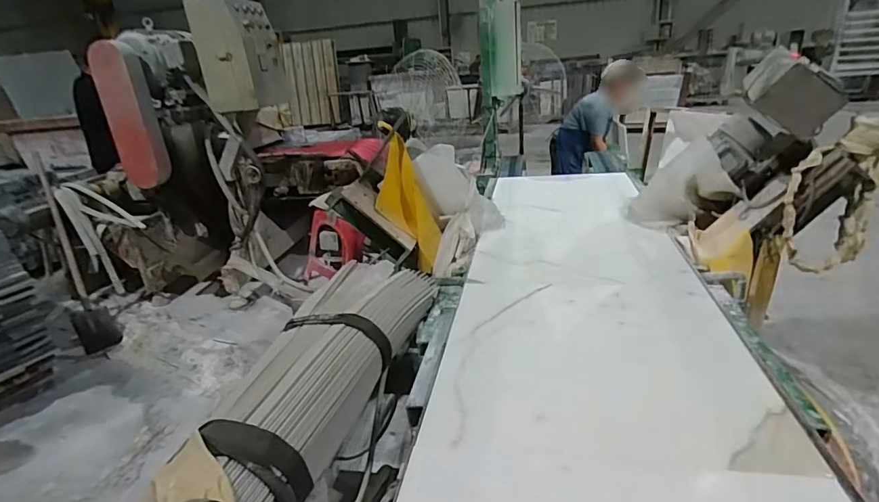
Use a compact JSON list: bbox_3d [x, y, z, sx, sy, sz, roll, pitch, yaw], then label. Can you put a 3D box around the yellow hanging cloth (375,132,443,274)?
[{"bbox_3d":[-0.121,-0.148,1.650,0.146,0.464,0.090,-25,7,-41],"label":"yellow hanging cloth"}]

